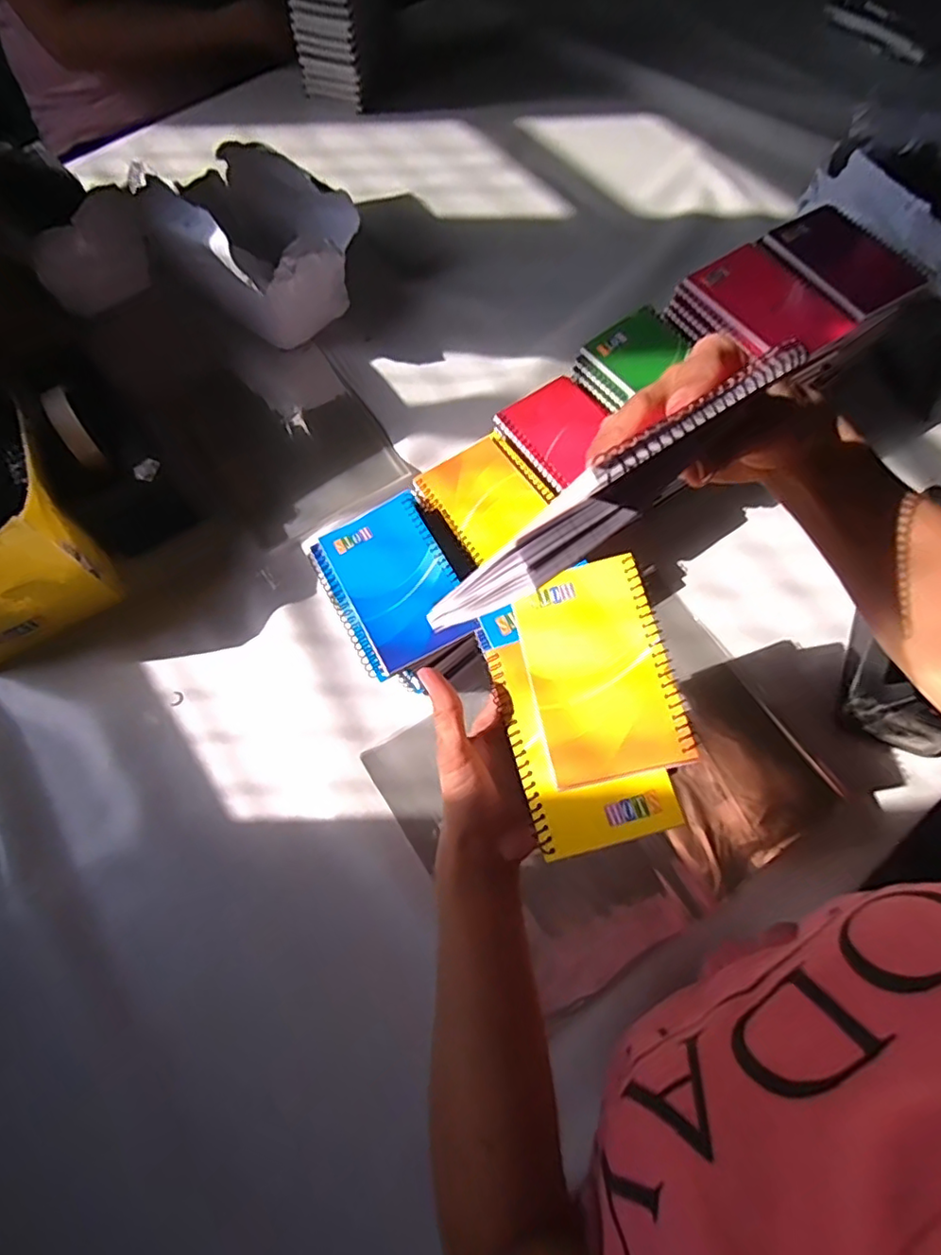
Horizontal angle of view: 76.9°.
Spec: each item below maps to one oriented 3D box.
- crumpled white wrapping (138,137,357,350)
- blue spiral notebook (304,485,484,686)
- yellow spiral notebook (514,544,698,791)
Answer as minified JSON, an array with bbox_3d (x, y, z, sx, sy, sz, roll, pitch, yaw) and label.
[{"bbox_3d":[-0.241,-0.419,0.652,0.193,0.140,0.154,24,71,10],"label":"crumpled white wrapping"},{"bbox_3d":[-0.062,-0.035,0.460,0.093,0.008,0.131,-28,71,-9],"label":"blue spiral notebook"},{"bbox_3d":[0.077,0.023,0.358,0.081,0.005,0.129,-16,70,9],"label":"yellow spiral notebook"}]

